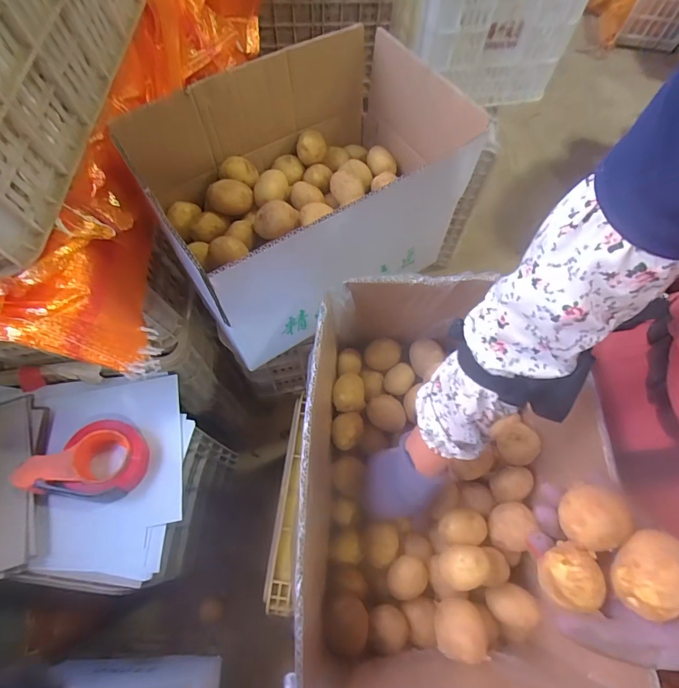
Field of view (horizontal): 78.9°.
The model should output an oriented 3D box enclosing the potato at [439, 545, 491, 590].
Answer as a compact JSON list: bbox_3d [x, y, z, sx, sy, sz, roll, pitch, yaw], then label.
[{"bbox_3d":[0.138,0.246,0.455,0.047,0.034,0.041,-2,65,-1],"label":"potato"}]

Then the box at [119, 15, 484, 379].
[{"bbox_3d":[-0.053,-0.234,0.627,0.428,0.242,0.316,-33,69,-14],"label":"box"}]

